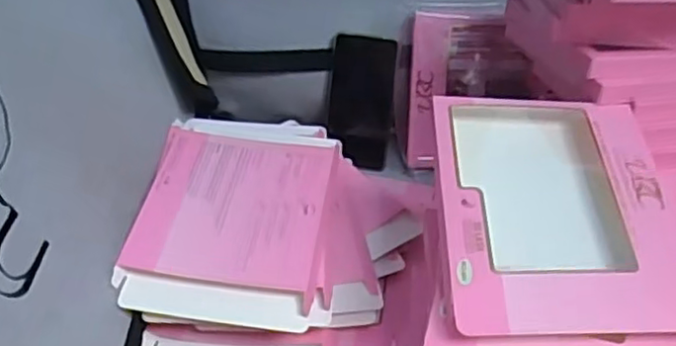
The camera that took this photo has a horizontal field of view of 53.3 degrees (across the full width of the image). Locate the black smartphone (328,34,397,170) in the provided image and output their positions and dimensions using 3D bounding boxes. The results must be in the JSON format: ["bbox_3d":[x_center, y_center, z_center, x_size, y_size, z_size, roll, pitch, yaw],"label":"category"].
[{"bbox_3d":[0.027,-0.081,0.786,0.072,0.152,0.008,8,21,8],"label":"black smartphone"}]

